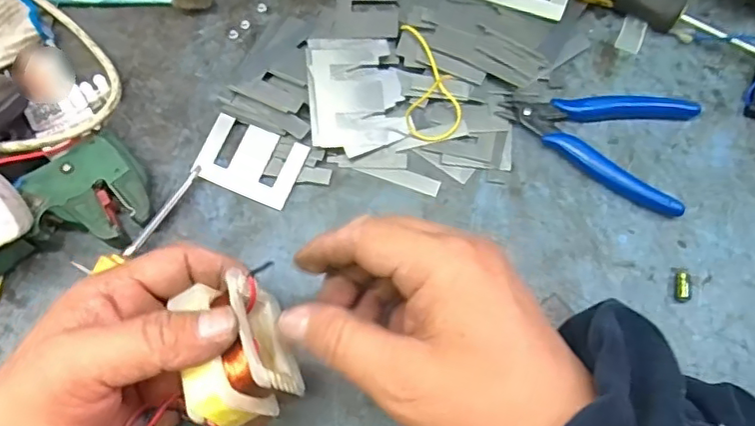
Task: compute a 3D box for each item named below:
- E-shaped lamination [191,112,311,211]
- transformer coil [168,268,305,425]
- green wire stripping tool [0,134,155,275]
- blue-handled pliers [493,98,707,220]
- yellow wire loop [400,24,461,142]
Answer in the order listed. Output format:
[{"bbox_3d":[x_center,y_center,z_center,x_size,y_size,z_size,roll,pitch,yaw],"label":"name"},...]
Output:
[{"bbox_3d":[-0.082,-0.034,0.367,0.067,0.004,0.044,22,79,11],"label":"E-shaped lamination"},{"bbox_3d":[-0.063,0.060,0.255,0.043,0.038,0.061,-19,70,-7],"label":"transformer coil"},{"bbox_3d":[-0.216,0.021,0.338,0.171,0.022,0.064,-35,72,-12],"label":"green wire stripping tool"},{"bbox_3d":[0.146,-0.059,0.368,0.121,0.011,0.078,30,72,12],"label":"blue-handled pliers"},{"bbox_3d":[0.035,-0.090,0.380,0.034,0.011,0.087,-2,69,0],"label":"yellow wire loop"}]

